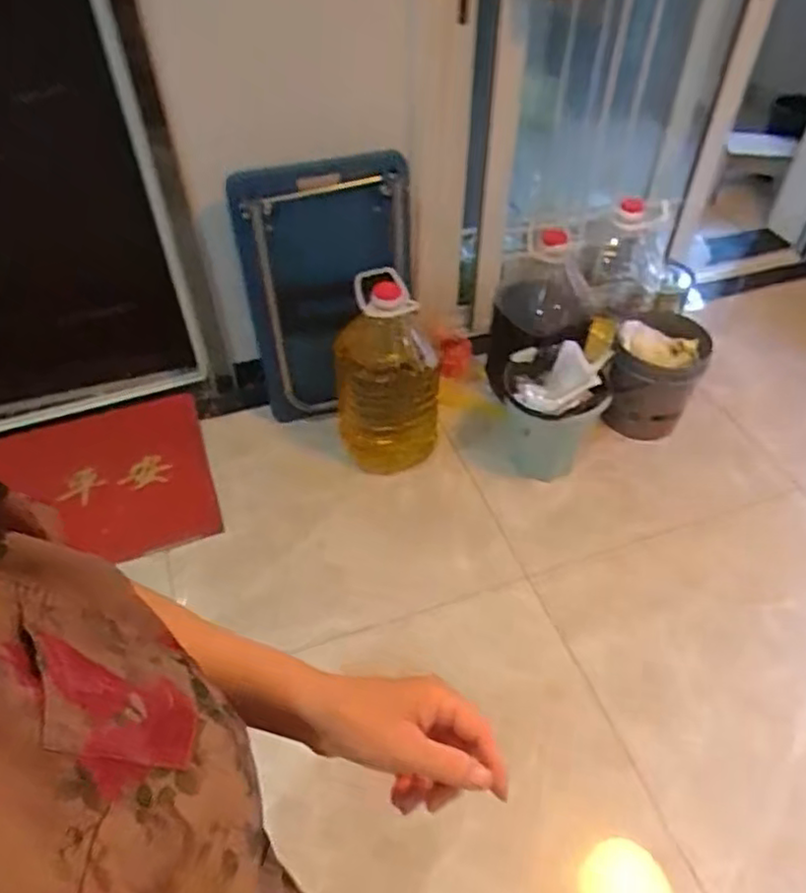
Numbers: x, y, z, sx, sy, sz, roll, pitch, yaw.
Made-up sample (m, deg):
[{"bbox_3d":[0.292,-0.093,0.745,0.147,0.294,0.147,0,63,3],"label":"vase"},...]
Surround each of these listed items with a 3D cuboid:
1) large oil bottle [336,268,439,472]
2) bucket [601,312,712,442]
[{"bbox_3d":[-0.053,-0.172,1.709,0.252,0.490,0.309,-7,47,-7],"label":"large oil bottle"},{"bbox_3d":[0.682,-0.200,1.821,0.223,0.273,0.264,23,51,20],"label":"bucket"}]

